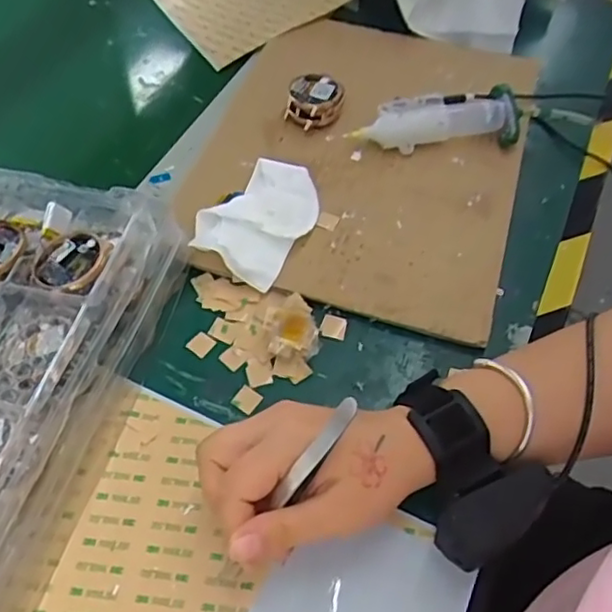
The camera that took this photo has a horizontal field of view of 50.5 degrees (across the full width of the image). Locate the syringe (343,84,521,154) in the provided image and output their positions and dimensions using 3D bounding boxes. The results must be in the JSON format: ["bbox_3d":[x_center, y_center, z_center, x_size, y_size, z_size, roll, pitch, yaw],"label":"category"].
[{"bbox_3d":[0.107,-0.148,0.533,0.143,0.035,0.041,-10,56,-9],"label":"syringe"}]

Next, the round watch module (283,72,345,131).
[{"bbox_3d":[0.008,-0.173,0.549,0.045,0.031,0.040,11,55,6],"label":"round watch module"}]

